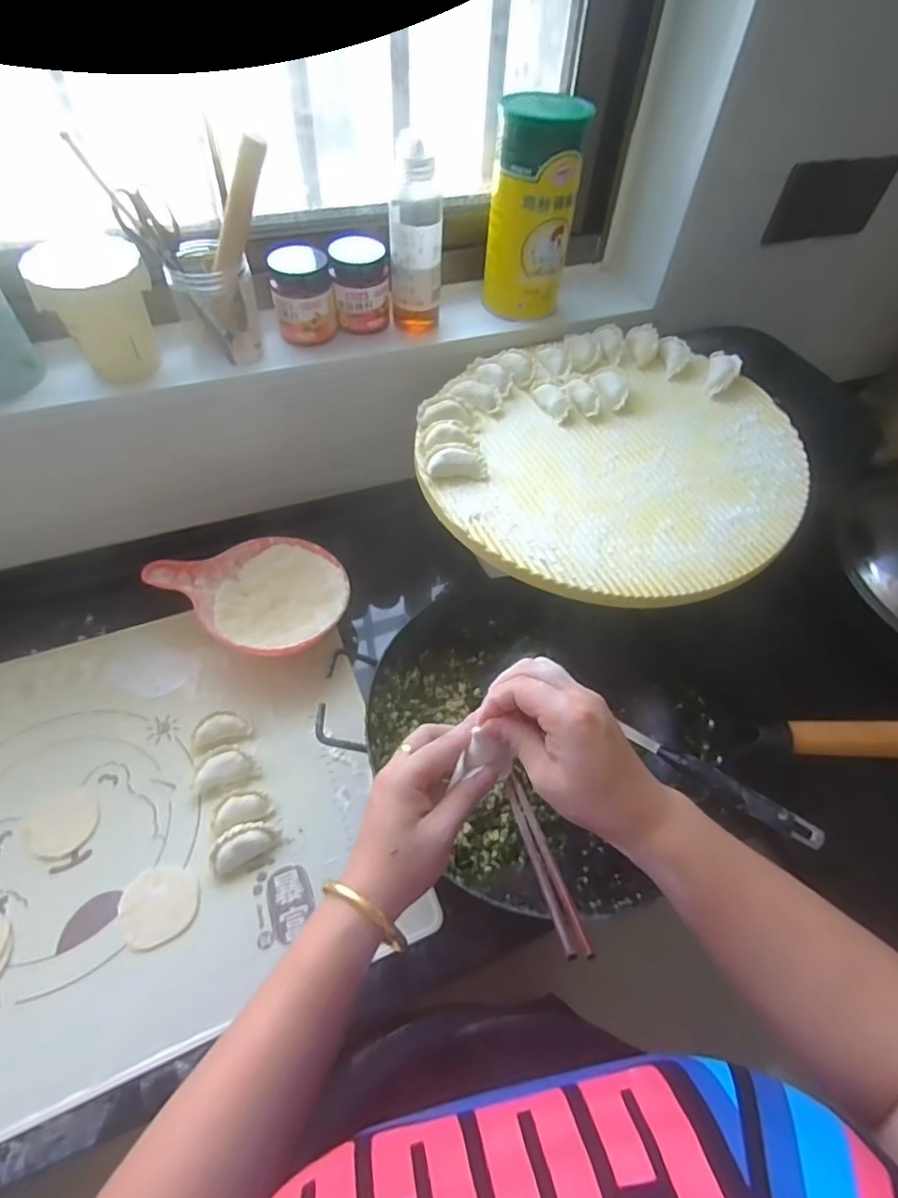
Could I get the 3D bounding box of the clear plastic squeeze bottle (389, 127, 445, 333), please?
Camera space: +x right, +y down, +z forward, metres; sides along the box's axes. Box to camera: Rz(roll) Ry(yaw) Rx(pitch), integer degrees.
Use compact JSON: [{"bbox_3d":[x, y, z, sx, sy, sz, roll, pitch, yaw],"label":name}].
[{"bbox_3d":[-0.037,-0.396,0.634,0.062,0.178,0.044,3,52,-4],"label":"clear plastic squeeze bottle"}]

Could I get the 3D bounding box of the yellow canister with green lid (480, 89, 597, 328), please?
[{"bbox_3d":[0.099,-0.464,0.677,0.100,0.210,0.104,6,54,1],"label":"yellow canister with green lid"}]

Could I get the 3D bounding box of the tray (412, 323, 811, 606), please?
[{"bbox_3d":[0.168,-0.165,0.589,0.374,0.026,0.381,1,57,-1],"label":"tray"}]

